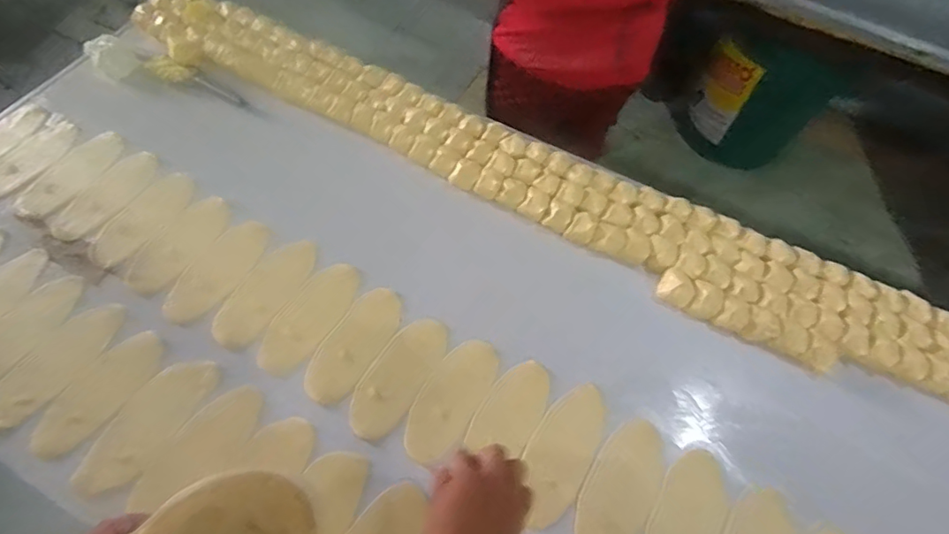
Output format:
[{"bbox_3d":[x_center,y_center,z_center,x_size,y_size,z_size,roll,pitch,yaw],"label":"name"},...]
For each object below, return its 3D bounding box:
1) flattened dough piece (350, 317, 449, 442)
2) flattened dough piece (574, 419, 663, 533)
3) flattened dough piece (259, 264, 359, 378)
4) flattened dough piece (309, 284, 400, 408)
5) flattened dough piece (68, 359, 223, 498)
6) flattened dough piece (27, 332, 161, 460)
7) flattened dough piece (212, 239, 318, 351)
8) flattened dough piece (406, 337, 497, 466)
[{"bbox_3d":[-0.100,0.143,0.696,0.073,0.008,0.177,28,64,13],"label":"flattened dough piece"},{"bbox_3d":[0.177,0.268,0.633,0.078,0.004,0.185,28,64,13],"label":"flattened dough piece"},{"bbox_3d":[-0.230,0.068,0.733,0.076,0.009,0.181,28,64,13],"label":"flattened dough piece"},{"bbox_3d":[-0.162,0.104,0.716,0.074,0.004,0.174,28,64,13],"label":"flattened dough piece"},{"bbox_3d":[-0.409,0.193,0.650,0.079,0.007,0.186,29,65,14],"label":"flattened dough piece"},{"bbox_3d":[-0.480,0.159,0.669,0.074,0.011,0.175,28,64,13],"label":"flattened dough piece"},{"bbox_3d":[-0.299,0.033,0.752,0.073,0.012,0.184,24,63,11],"label":"flattened dough piece"},{"bbox_3d":[-0.031,0.170,0.680,0.072,0.005,0.170,29,64,13],"label":"flattened dough piece"}]

